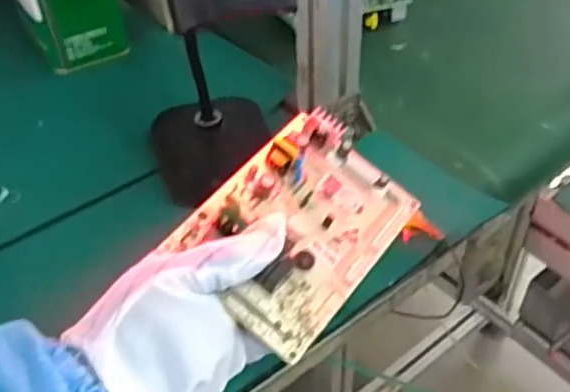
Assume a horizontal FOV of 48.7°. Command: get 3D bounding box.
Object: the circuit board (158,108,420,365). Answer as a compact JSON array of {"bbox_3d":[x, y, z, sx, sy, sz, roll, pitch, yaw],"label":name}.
[{"bbox_3d":[0.011,0.015,0.376,0.099,0.019,0.135,41,60,8],"label":"circuit board"}]

